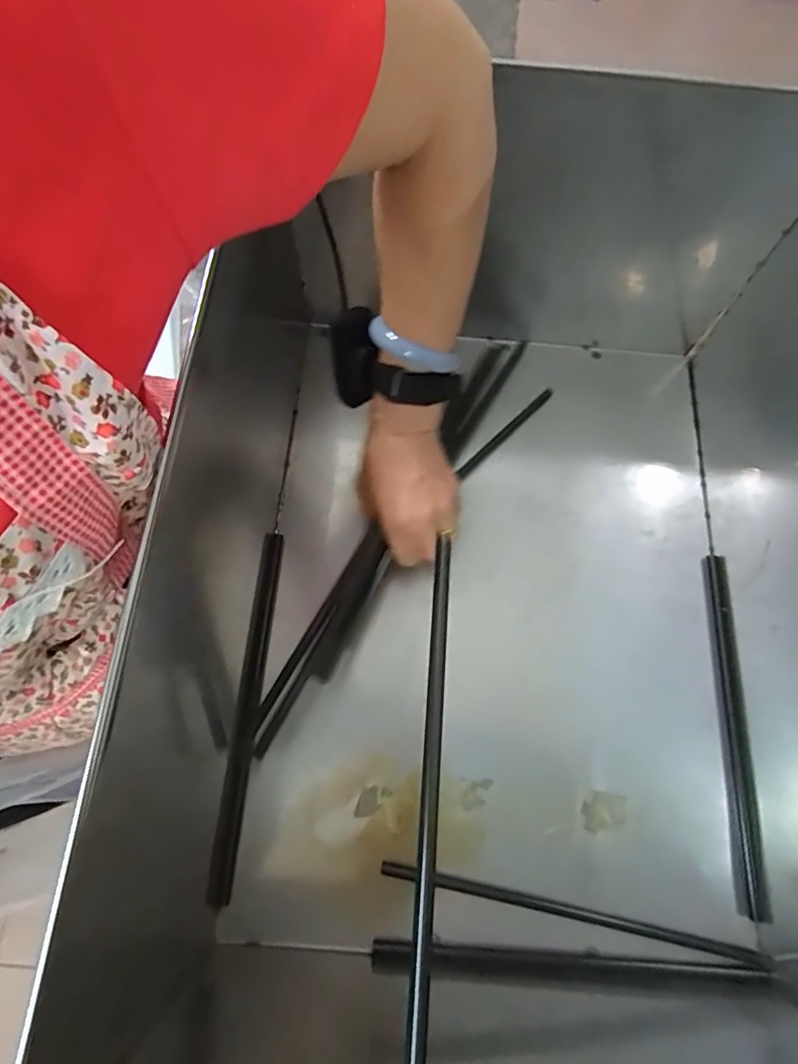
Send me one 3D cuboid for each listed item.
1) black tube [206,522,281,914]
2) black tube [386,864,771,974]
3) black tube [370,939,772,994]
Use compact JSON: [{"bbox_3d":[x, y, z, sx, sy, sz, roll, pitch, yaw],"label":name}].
[{"bbox_3d":[-0.121,0.137,0.437,0.016,0.017,0.277,4,70,-1],"label":"black tube"},{"bbox_3d":[0.127,0.281,0.398,0.283,0.009,0.009,12,70,2],"label":"black tube"},{"bbox_3d":[0.119,0.310,0.380,0.272,0.012,0.018,4,70,-1],"label":"black tube"}]

